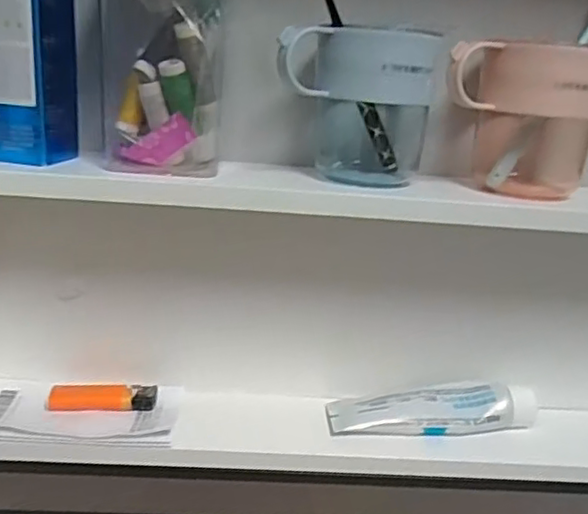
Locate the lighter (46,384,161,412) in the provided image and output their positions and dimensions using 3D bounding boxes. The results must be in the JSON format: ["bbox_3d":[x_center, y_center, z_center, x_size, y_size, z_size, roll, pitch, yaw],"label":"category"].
[{"bbox_3d":[-0.149,0.110,0.500,0.081,0.014,0.021,1,18,-11],"label":"lighter"}]

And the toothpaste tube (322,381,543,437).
[{"bbox_3d":[0.111,0.119,0.511,0.162,0.029,0.046,3,18,-7],"label":"toothpaste tube"}]

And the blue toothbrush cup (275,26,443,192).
[{"bbox_3d":[0.044,-0.101,0.440,0.098,0.101,0.081,9,18,12],"label":"blue toothbrush cup"}]

